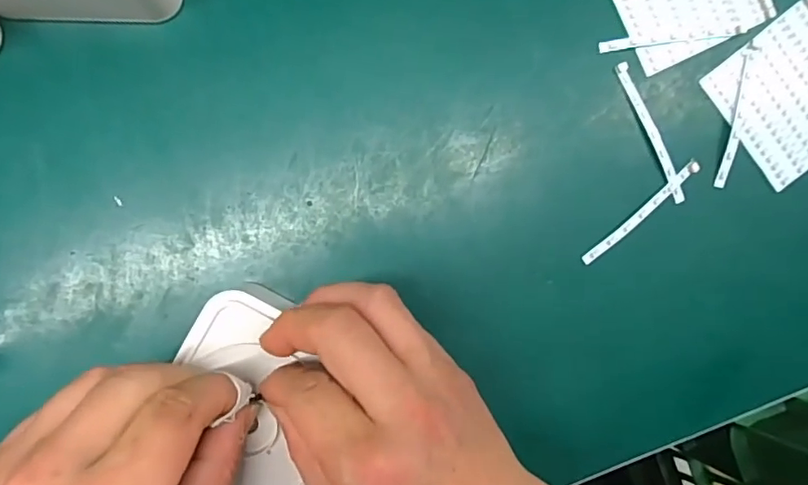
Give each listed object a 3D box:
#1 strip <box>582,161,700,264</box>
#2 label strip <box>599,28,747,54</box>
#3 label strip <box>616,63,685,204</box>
[{"bbox_3d":[0.138,-0.017,0.311,0.088,0.004,0.006,-41,92,-5],"label":"strip"},{"bbox_3d":[0.157,-0.120,0.313,0.087,0.004,0.007,-8,88,-6],"label":"label strip"},{"bbox_3d":[0.145,-0.064,0.311,0.007,0.004,0.087,-25,91,-6],"label":"label strip"}]

